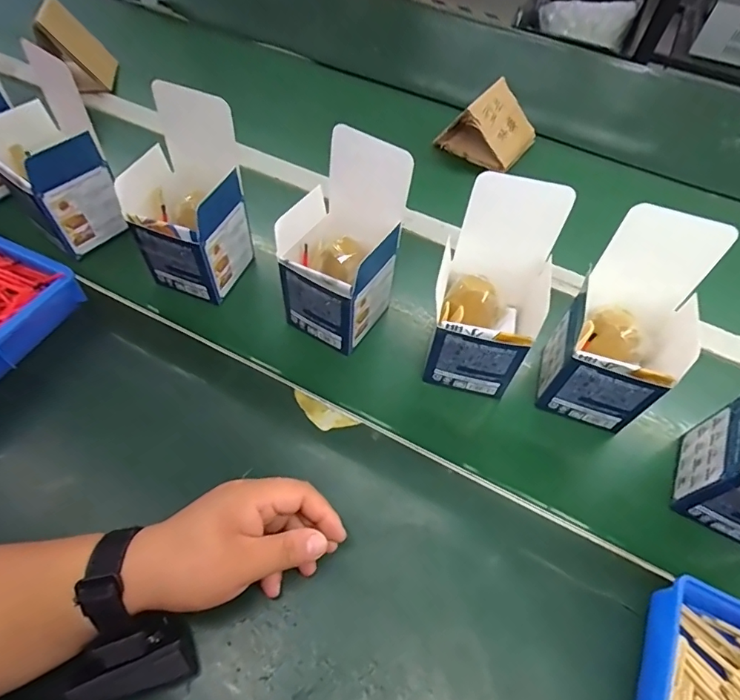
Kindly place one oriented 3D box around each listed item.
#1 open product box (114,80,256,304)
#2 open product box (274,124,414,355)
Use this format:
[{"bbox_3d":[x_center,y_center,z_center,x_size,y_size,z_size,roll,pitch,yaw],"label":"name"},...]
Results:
[{"bbox_3d":[-0.182,-0.148,0.471,0.101,0.171,0.099,20,57,10],"label":"open product box"},{"bbox_3d":[-0.029,-0.094,0.444,0.091,0.171,0.097,29,59,16],"label":"open product box"}]

